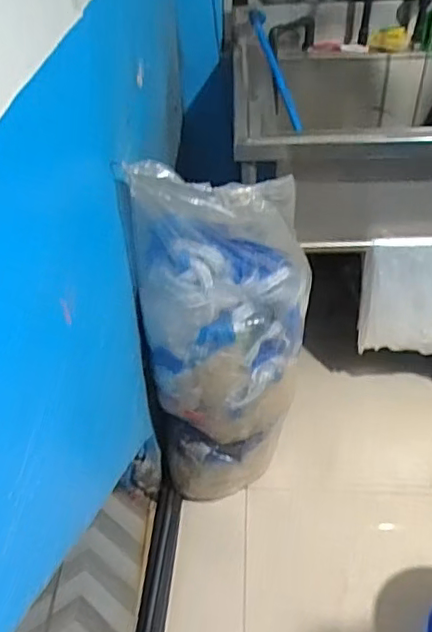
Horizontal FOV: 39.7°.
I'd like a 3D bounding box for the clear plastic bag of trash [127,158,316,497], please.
[{"bbox_3d":[0.034,0.035,1.394,0.334,0.844,0.374,6,44,9],"label":"clear plastic bag of trash"}]

